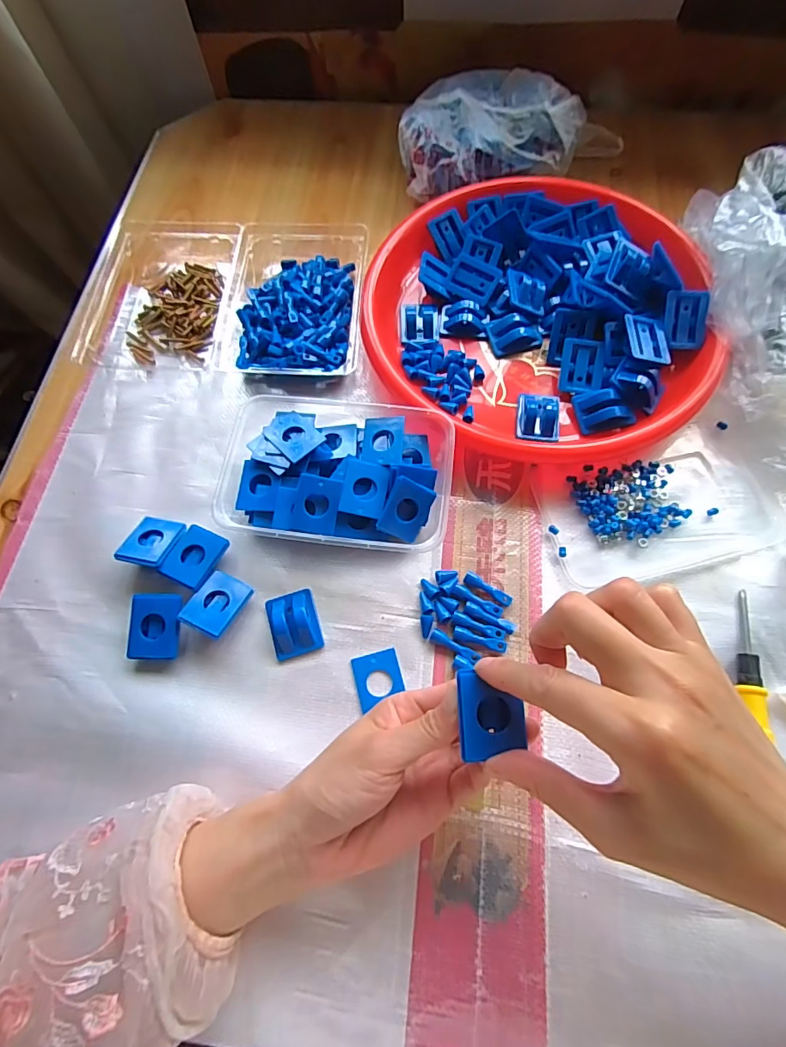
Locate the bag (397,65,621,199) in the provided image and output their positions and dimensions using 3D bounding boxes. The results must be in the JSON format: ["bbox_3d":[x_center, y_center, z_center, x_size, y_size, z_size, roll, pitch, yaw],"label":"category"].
[{"bbox_3d":[0.117,-0.399,0.491,0.227,0.068,0.114,-22,68,-7],"label":"bag"}]

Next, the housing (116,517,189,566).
[{"bbox_3d":[-0.177,0.013,0.357,0.033,0.006,0.042,16,52,6],"label":"housing"}]

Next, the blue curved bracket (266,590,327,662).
[{"bbox_3d":[-0.071,0.070,0.342,0.034,0.014,0.045,-16,67,-5],"label":"blue curved bracket"}]

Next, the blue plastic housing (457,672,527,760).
[{"bbox_3d":[0.051,0.096,0.244,0.033,0.010,0.040,-4,67,1],"label":"blue plastic housing"}]

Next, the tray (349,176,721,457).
[{"bbox_3d":[0.120,-0.189,0.415,0.276,0.047,0.272,-1,67,2],"label":"tray"}]

